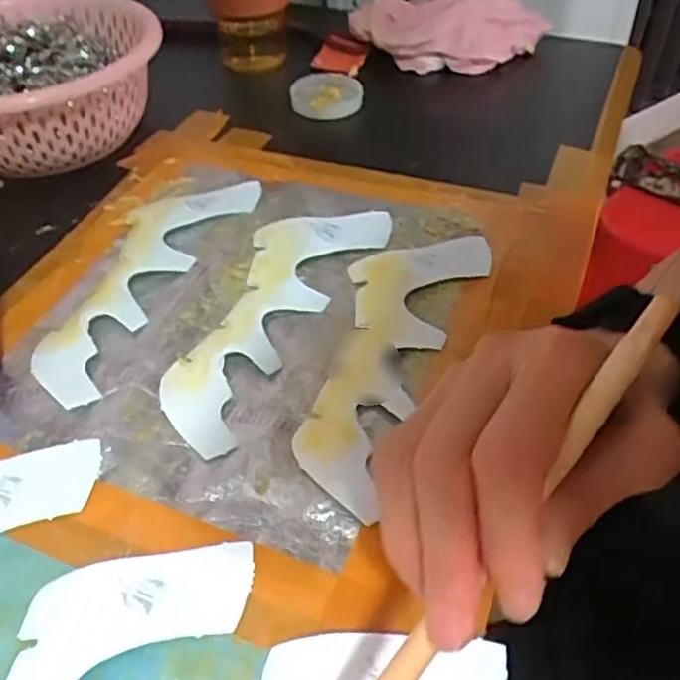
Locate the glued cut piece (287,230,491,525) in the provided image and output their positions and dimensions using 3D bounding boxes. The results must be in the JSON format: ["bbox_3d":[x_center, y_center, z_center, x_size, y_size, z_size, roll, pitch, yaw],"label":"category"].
[{"bbox_3d":[0.029,0.002,0.389,0.073,0.009,0.212,14,48,15],"label":"glued cut piece"}]

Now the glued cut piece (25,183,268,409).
[{"bbox_3d":[-0.133,-0.047,0.440,0.075,0.009,0.211,15,51,20],"label":"glued cut piece"}]

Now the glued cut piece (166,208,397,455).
[{"bbox_3d":[-0.043,-0.023,0.414,0.072,0.011,0.206,18,49,18],"label":"glued cut piece"}]

